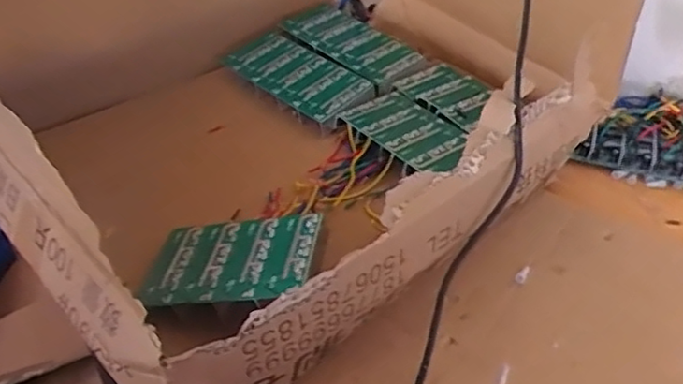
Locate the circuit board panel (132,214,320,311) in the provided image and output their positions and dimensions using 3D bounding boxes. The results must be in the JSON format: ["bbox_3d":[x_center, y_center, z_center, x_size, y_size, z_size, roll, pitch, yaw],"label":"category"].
[{"bbox_3d":[-0.081,0.049,0.453,0.126,0.007,0.074,-8,39,13],"label":"circuit board panel"}]

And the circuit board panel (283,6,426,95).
[{"bbox_3d":[0.016,-0.168,0.709,0.153,0.019,0.085,31,49,28],"label":"circuit board panel"}]

